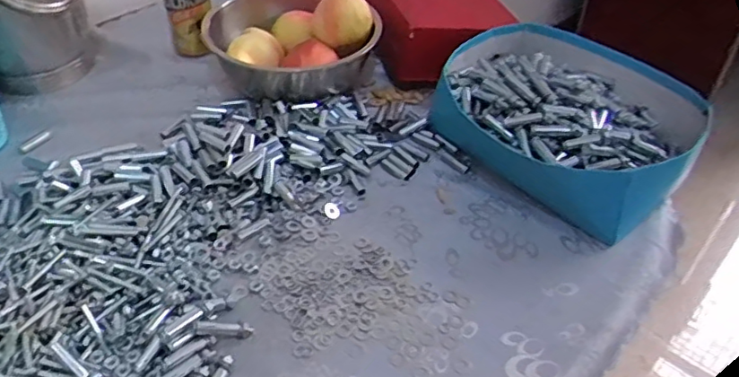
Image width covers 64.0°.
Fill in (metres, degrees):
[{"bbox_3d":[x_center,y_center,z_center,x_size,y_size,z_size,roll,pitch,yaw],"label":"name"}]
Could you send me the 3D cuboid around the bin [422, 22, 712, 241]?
[{"bbox_3d":[0.233,-0.089,0.726,0.295,0.109,0.254,33,51,29],"label":"bin"}]

